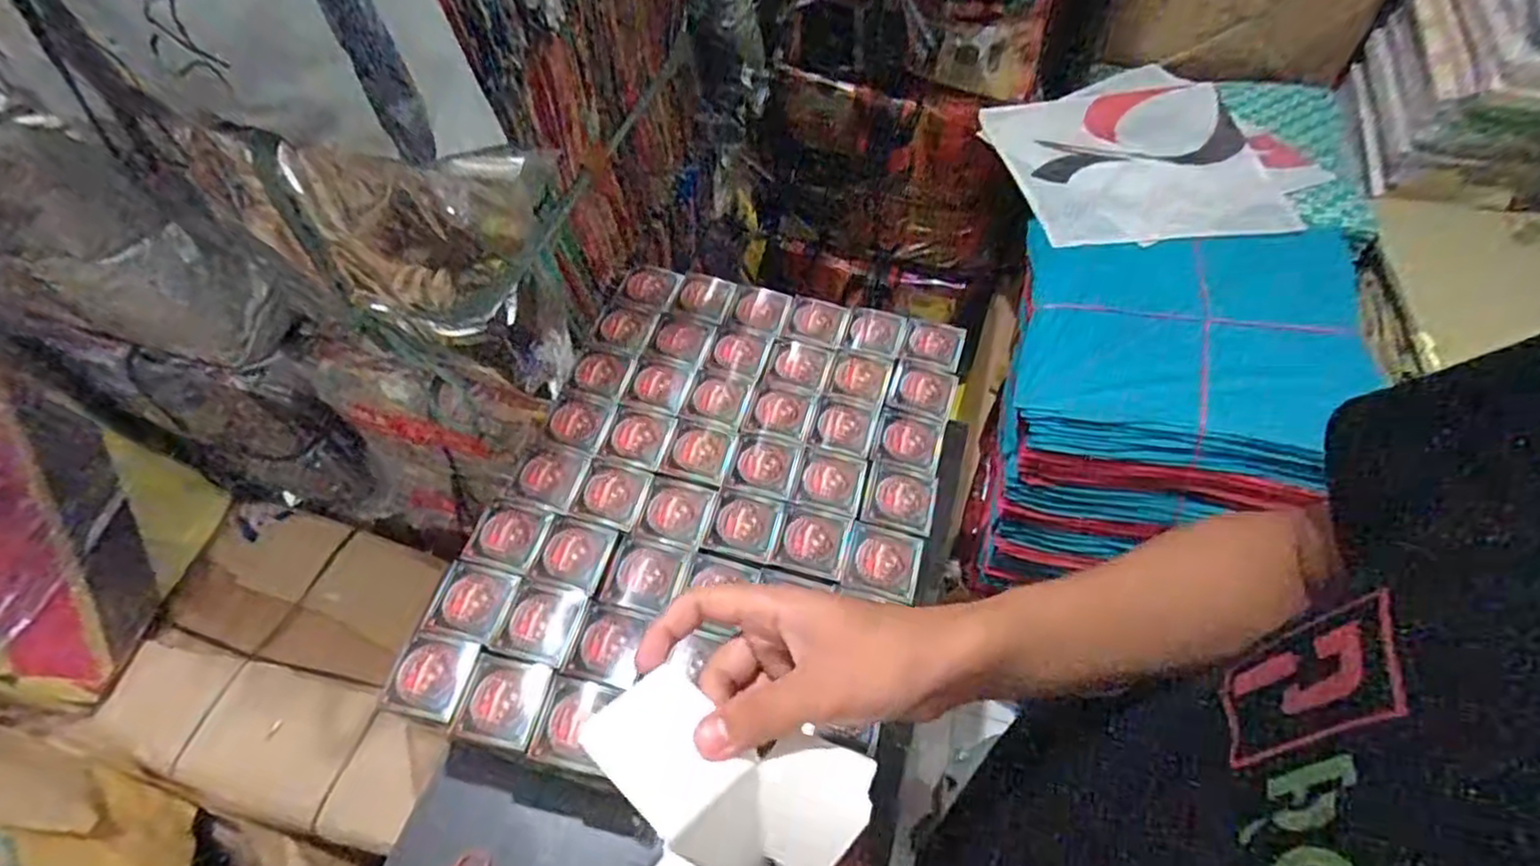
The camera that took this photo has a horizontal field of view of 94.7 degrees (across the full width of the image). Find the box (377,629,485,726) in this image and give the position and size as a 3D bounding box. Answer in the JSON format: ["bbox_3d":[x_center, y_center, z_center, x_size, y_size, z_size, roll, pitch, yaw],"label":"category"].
[{"bbox_3d":[-0.255,0.182,0.534,0.059,0.017,0.059,8,57,7],"label":"box"}]

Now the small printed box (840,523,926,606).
[{"bbox_3d":[0.093,0.106,0.583,0.060,0.011,0.057,11,58,8],"label":"small printed box"}]

